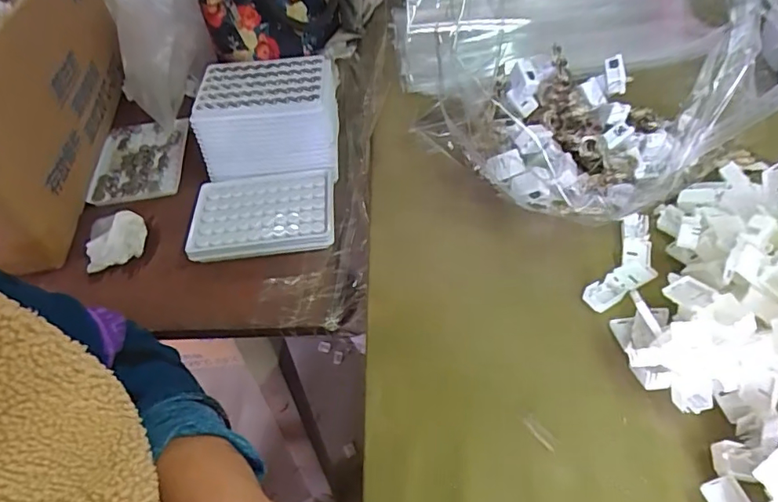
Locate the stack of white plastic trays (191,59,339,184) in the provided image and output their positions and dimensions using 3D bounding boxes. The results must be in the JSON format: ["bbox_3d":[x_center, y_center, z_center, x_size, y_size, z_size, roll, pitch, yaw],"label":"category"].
[{"bbox_3d":[-0.117,-0.133,0.523,0.128,0.062,0.104,-4,49,1],"label":"stack of white plastic trays"}]

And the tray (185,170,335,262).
[{"bbox_3d":[-0.117,-0.031,0.493,0.131,0.021,0.090,-5,49,0],"label":"tray"}]

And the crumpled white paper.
[{"bbox_3d":[-0.251,-0.015,0.481,0.054,0.027,0.059,-21,51,-13],"label":"crumpled white paper"}]

